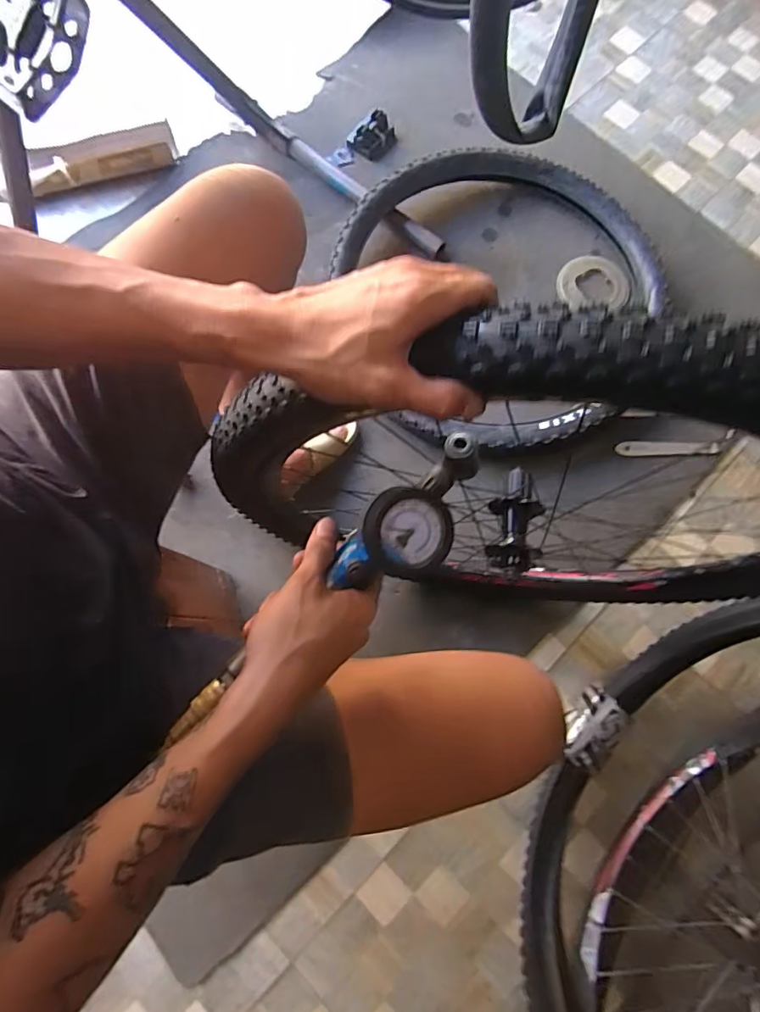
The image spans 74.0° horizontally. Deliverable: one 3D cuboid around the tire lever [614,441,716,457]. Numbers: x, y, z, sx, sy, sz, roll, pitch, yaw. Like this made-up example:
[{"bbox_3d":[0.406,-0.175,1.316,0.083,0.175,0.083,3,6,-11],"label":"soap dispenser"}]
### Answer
[{"bbox_3d":[0.556,-0.110,0.983,0.182,0.004,0.030,2,99,9],"label":"tire lever"}]

